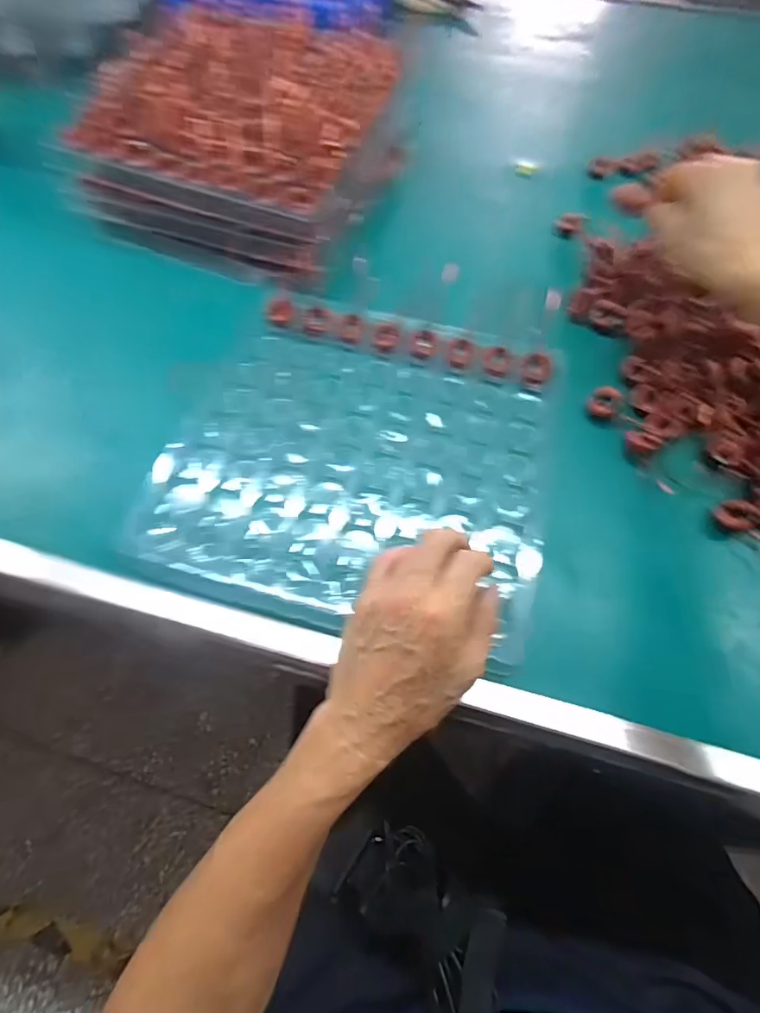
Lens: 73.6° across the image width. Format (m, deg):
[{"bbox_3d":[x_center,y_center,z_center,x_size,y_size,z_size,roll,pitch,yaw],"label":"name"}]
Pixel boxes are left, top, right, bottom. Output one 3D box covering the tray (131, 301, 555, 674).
[{"bbox_3d":[-0.007,-0.048,0.405,0.286,0.019,0.271,16,62,8],"label":"tray"}]

